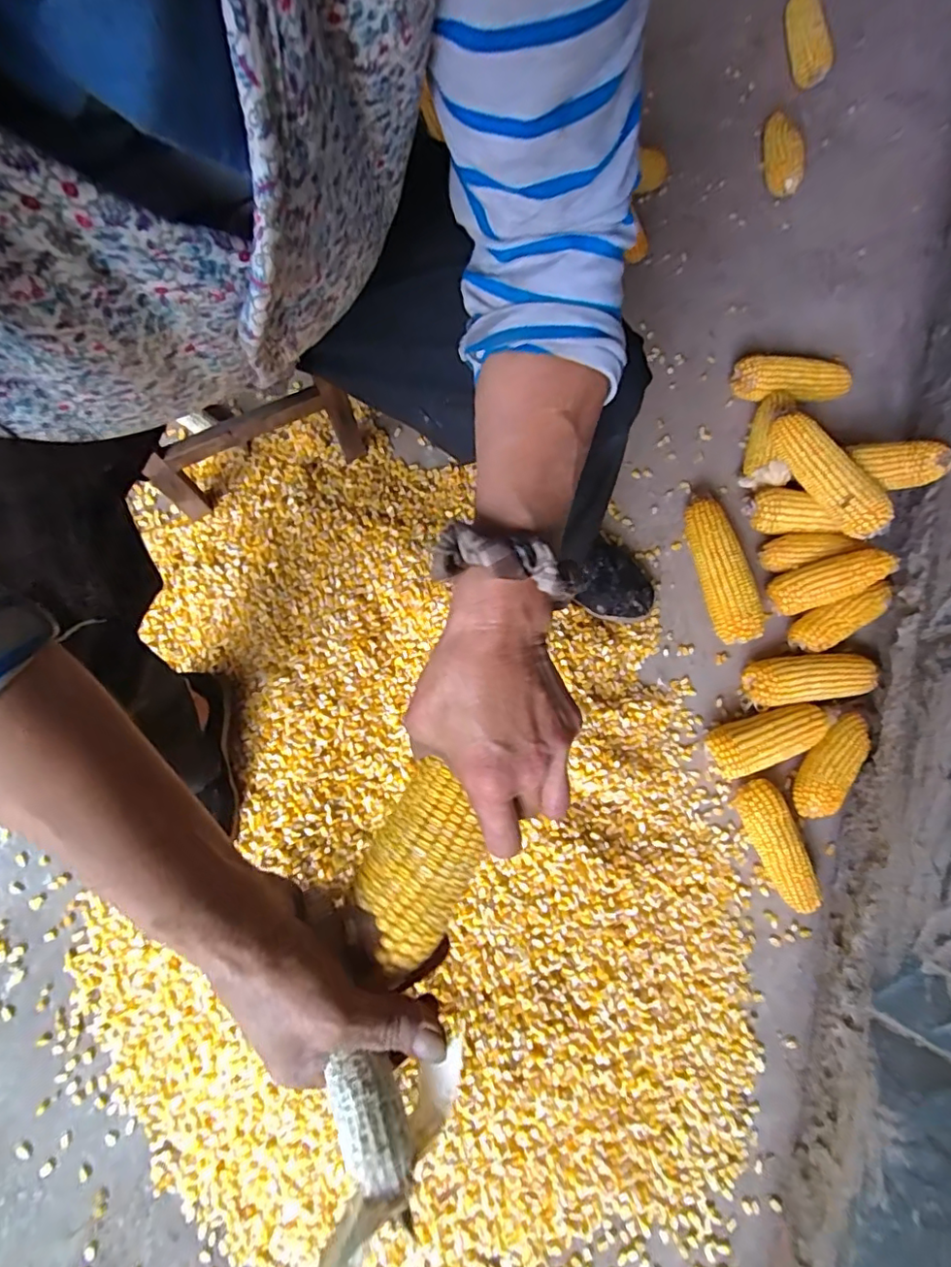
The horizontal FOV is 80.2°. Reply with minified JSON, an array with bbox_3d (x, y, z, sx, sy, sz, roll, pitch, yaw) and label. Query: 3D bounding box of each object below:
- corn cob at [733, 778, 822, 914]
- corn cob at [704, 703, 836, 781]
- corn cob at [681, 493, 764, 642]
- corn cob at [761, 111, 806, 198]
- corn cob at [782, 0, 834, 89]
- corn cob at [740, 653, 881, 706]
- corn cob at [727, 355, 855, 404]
[{"bbox_3d":[0.362,0.253,0.680,0.051,0.050,0.156,-20,79,-8],"label":"corn cob"},{"bbox_3d":[0.363,0.130,0.701,0.164,0.055,0.063,-16,78,-7],"label":"corn cob"},{"bbox_3d":[0.324,-0.086,0.751,0.057,0.062,0.202,-10,78,-5],"label":"corn cob"},{"bbox_3d":[0.495,-0.776,0.911,0.052,0.048,0.141,-2,77,-4],"label":"corn cob"},{"bbox_3d":[0.564,-1.023,0.966,0.054,0.048,0.184,-1,77,-4],"label":"corn cob"},{"bbox_3d":[0.423,0.057,0.721,0.155,0.057,0.059,-6,77,-5],"label":"corn cob"},{"bbox_3d":[0.450,-0.358,0.806,0.153,0.061,0.061,8,77,-1],"label":"corn cob"}]

